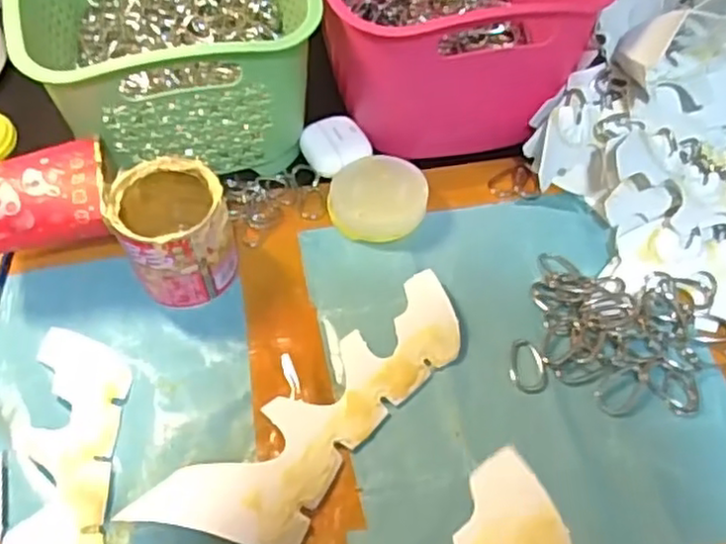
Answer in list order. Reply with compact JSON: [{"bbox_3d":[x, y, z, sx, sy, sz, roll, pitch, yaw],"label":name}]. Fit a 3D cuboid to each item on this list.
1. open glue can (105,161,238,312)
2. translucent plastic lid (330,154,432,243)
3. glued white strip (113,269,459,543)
[{"bbox_3d":[-0.117,-0.025,0.439,0.063,0.065,0.067,0,54,0],"label":"open glue can"},{"bbox_3d":[0.010,-0.050,0.485,0.065,0.012,0.059,6,76,9],"label":"translucent plastic lid"},{"bbox_3d":[-0.017,0.080,0.396,0.217,0.023,0.067,-39,63,-25],"label":"glued white strip"}]

